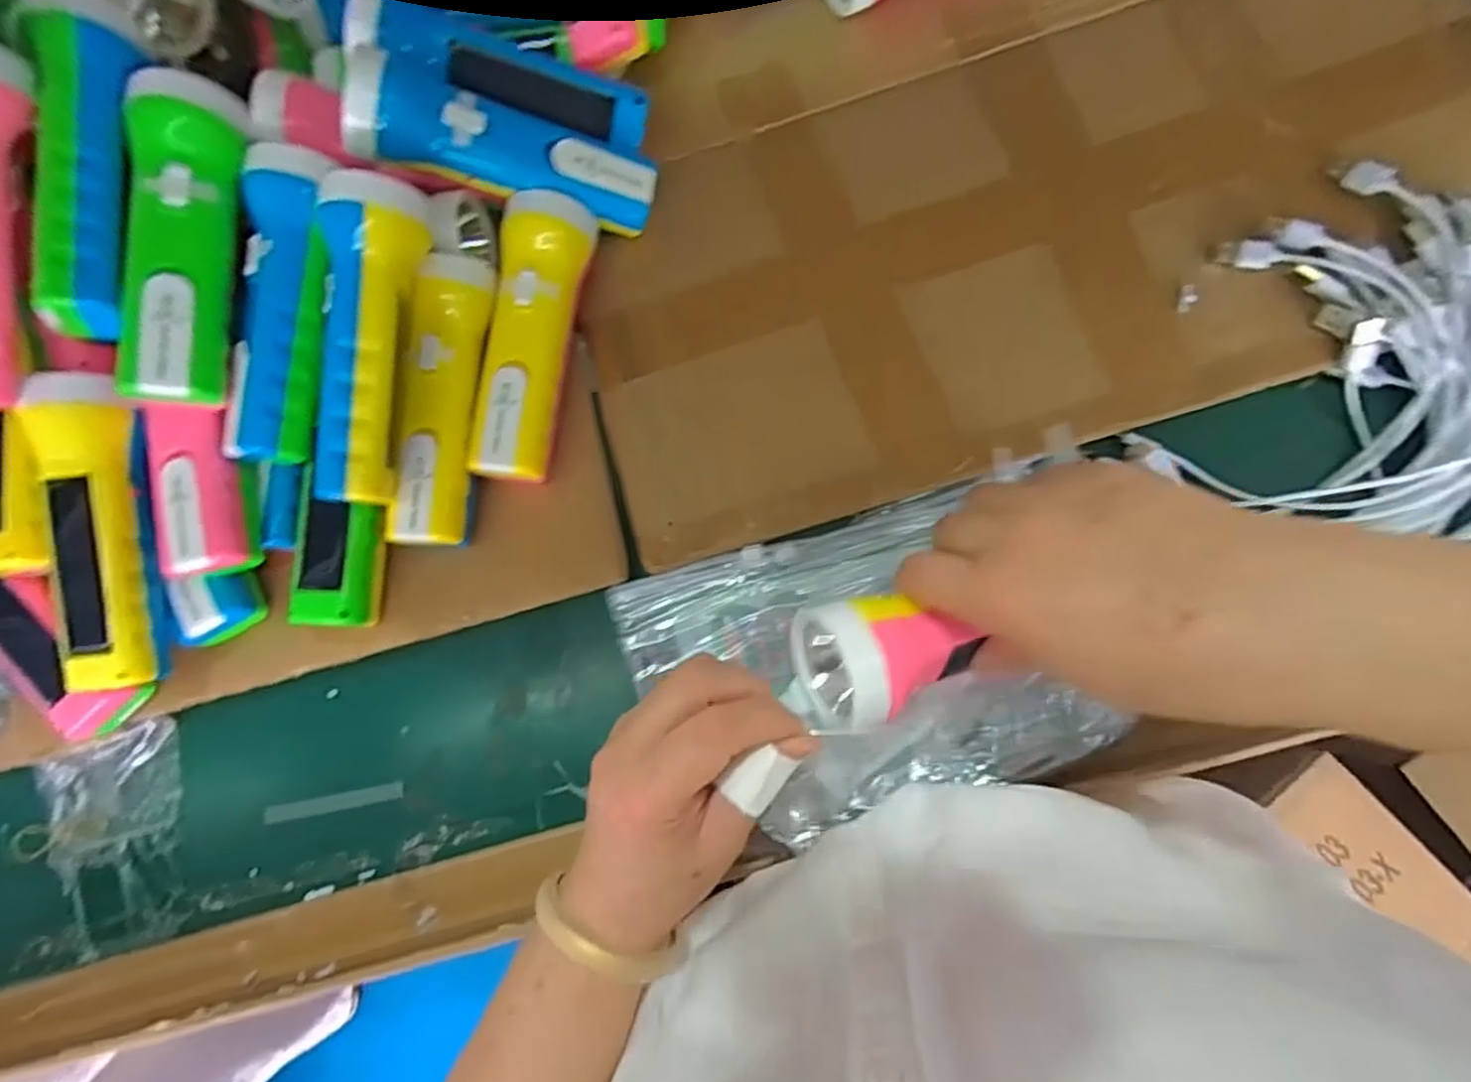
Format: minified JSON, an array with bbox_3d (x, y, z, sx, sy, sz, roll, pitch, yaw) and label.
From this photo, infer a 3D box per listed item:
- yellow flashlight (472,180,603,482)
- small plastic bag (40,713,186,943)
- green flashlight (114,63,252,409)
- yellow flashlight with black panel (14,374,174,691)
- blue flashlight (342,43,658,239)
[{"bbox_3d":[-0.118,-0.117,0.406,0.050,0.045,0.168,8,82,9],"label":"yellow flashlight"},{"bbox_3d":[-0.376,0.179,0.420,0.085,0.015,0.125,-10,82,1],"label":"small plastic bag"},{"bbox_3d":[-0.281,-0.153,0.353,0.044,0.041,0.169,-1,82,2],"label":"green flashlight"},{"bbox_3d":[-0.338,-0.002,0.365,0.048,0.033,0.163,-1,98,6],"label":"yellow flashlight with black panel"},{"bbox_3d":[-0.127,-0.220,0.392,0.161,0.039,0.052,8,84,-23],"label":"blue flashlight"}]

